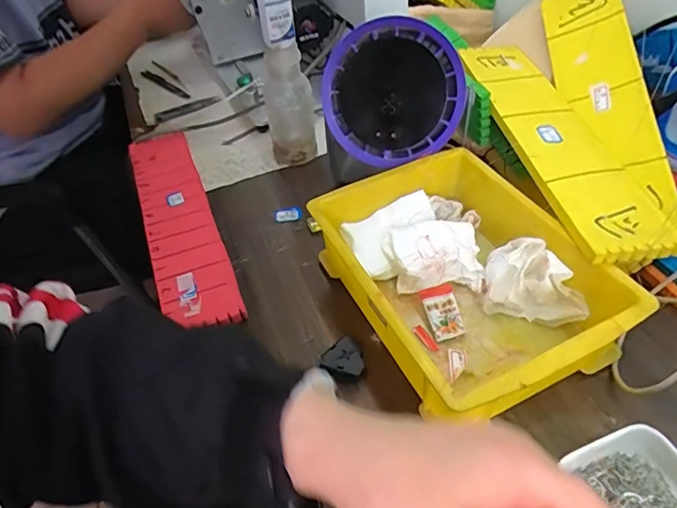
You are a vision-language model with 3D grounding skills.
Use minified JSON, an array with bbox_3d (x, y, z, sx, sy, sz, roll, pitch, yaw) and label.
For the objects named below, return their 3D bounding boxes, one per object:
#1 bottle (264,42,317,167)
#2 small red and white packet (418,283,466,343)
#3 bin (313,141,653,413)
[{"bbox_3d":[-0.062,-0.186,0.617,0.059,0.152,0.060,-9,45,-2],"label":"bottle"},{"bbox_3d":[0.091,0.051,0.437,0.029,0.007,0.049,-11,67,-5],"label":"small red and white packet"},{"bbox_3d":[0.103,0.021,0.436,0.171,0.076,0.246,-23,48,-15],"label":"bin"}]

